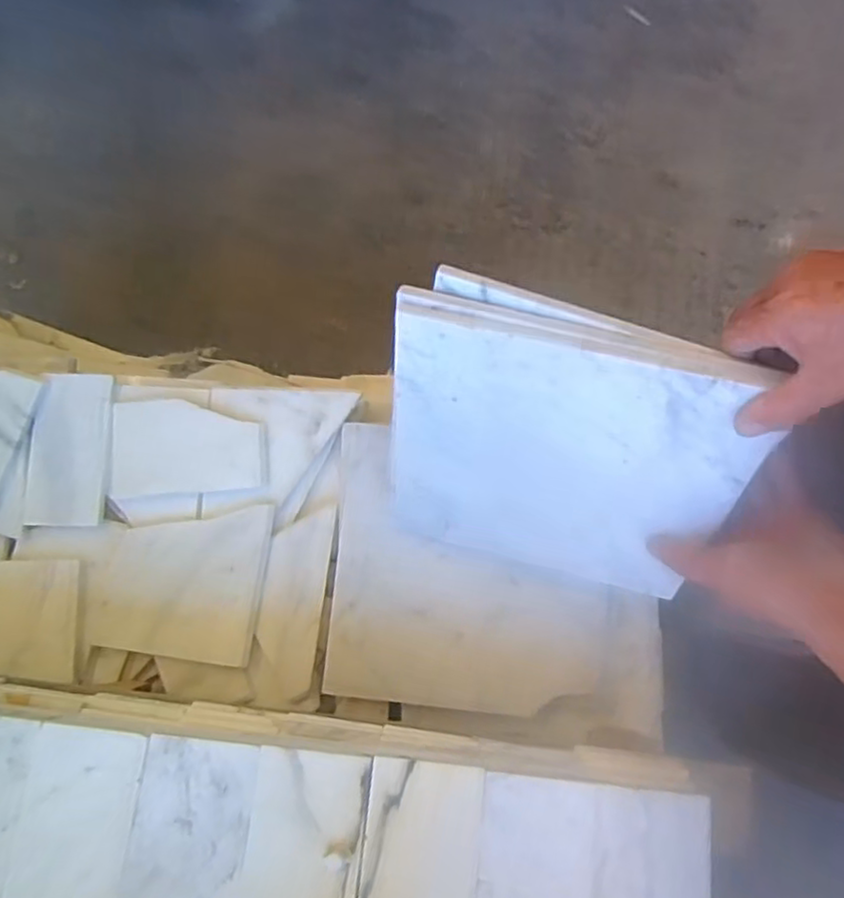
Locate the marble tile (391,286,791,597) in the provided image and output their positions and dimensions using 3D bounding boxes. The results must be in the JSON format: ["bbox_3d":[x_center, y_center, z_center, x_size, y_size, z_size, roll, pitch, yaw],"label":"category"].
[{"bbox_3d":[0.095,0.012,0.491,0.236,0.241,0.019,15,51,8],"label":"marble tile"}]

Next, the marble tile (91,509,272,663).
[{"bbox_3d":[-0.210,0.114,0.597,0.138,0.014,0.132,8,79,0],"label":"marble tile"}]

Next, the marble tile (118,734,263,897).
[{"bbox_3d":[-0.154,0.267,0.438,0.076,0.009,0.146,7,79,0],"label":"marble tile"}]

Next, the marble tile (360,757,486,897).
[{"bbox_3d":[-0.002,0.278,0.430,0.073,0.009,0.146,6,79,0],"label":"marble tile"}]

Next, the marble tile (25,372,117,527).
[{"bbox_3d":[-0.329,-0.001,0.636,0.068,0.005,0.142,3,82,-8],"label":"marble tile"}]

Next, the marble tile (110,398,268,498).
[{"bbox_3d":[-0.214,-0.004,0.616,0.140,0.015,0.083,-3,80,-2],"label":"marble tile"}]

